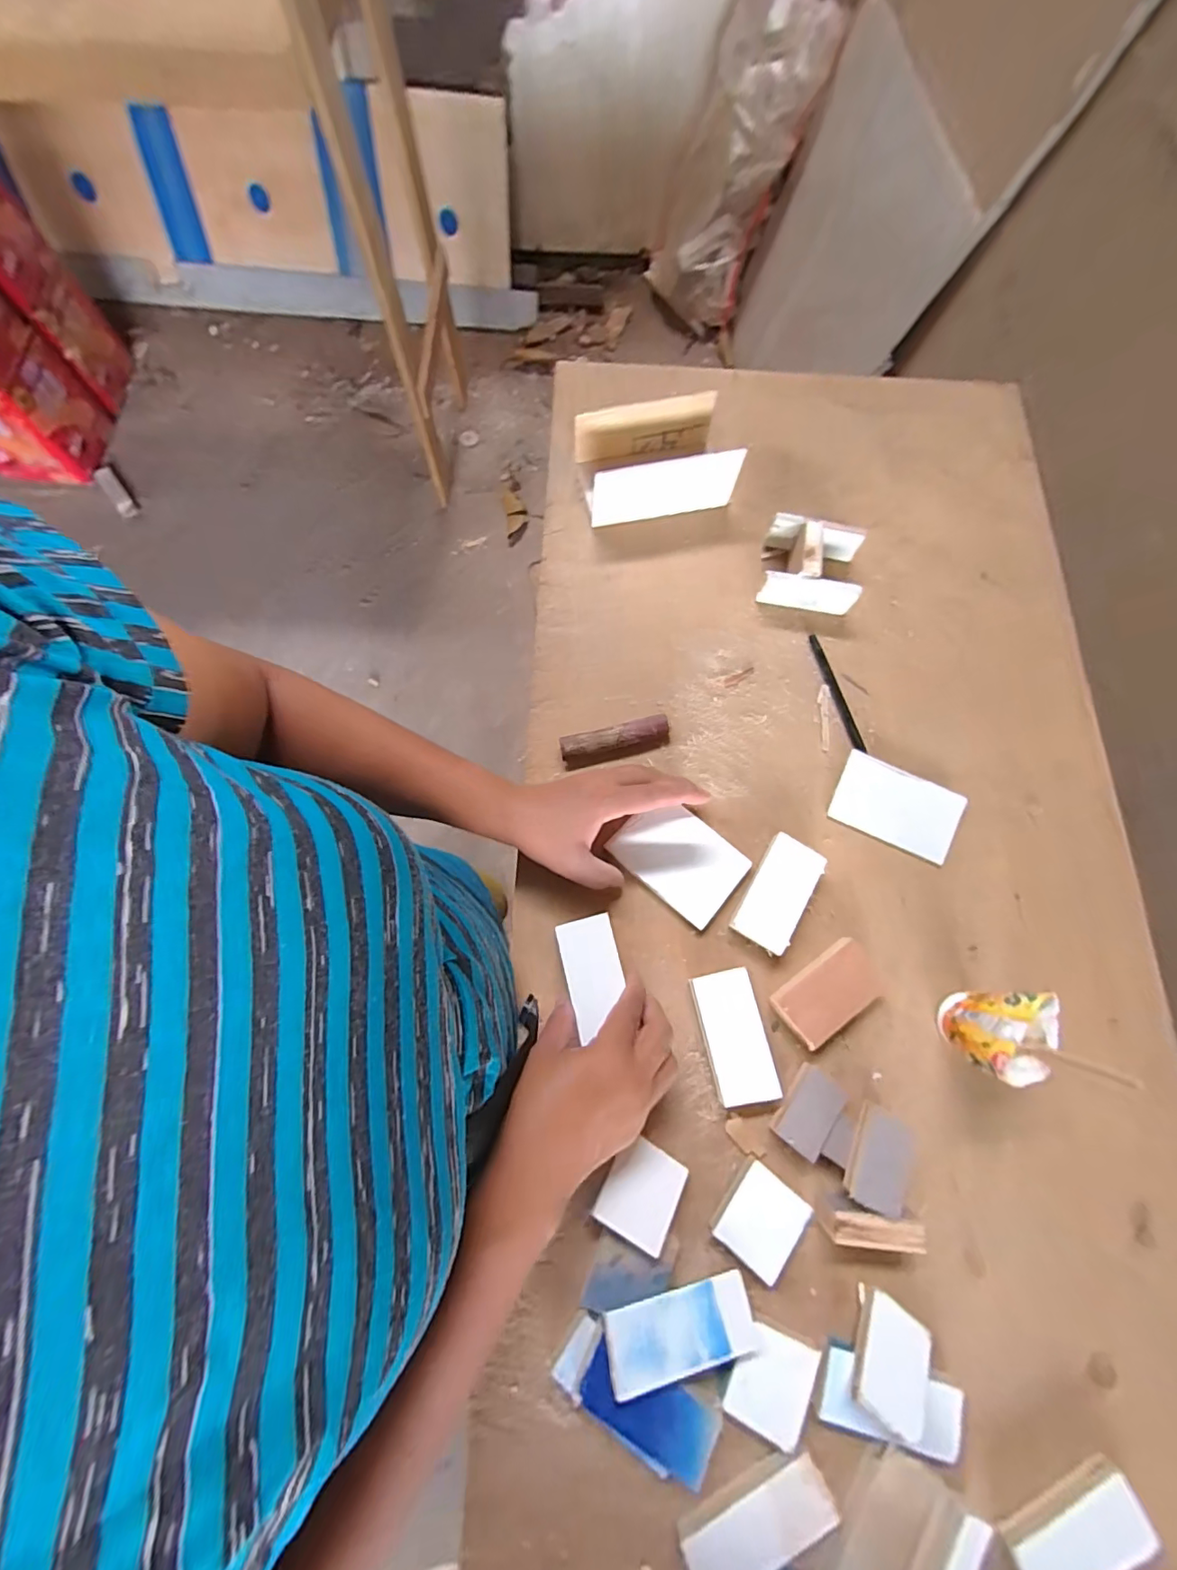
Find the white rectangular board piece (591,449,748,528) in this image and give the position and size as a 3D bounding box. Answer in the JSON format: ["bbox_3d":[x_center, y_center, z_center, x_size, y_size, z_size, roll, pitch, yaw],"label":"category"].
[{"bbox_3d":[0.075,-0.288,0.521,0.144,0.066,0.008,-10,75,-4],"label":"white rectangular board piece"}]

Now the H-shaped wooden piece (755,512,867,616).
[{"bbox_3d":[0.214,-0.210,0.509,0.086,0.045,0.071,11,75,2],"label":"H-shaped wooden piece"}]

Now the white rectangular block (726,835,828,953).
[{"bbox_3d":[0.155,0.089,0.437,0.046,0.019,0.088,31,76,7],"label":"white rectangular block"}]

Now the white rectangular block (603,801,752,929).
[{"bbox_3d":[0.075,0.060,0.443,0.100,0.005,0.070,40,78,10],"label":"white rectangular block"}]

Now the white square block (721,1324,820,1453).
[{"bbox_3d":[0.116,0.385,0.342,0.048,0.009,0.055,21,80,11],"label":"white square block"}]

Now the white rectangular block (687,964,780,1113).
[{"bbox_3d":[0.111,0.190,0.405,0.046,0.021,0.090,-10,75,-4],"label":"white rectangular block"}]

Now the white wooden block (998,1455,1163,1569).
[{"bbox_3d":[0.298,0.461,0.325,0.087,0.021,0.040,-26,77,-8],"label":"white wooden block"}]

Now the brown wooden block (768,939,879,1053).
[{"bbox_3d":[0.186,0.162,0.416,0.080,0.021,0.047,-33,77,-9],"label":"brown wooden block"}]

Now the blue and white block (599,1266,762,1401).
[{"bbox_3d":[0.059,0.345,0.335,0.097,0.006,0.039,0,46,-17],"label":"blue and white block"}]

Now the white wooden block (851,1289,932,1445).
[{"bbox_3d":[0.193,0.367,0.336,0.041,0.007,0.058,29,52,20],"label":"white wooden block"}]

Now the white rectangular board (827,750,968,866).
[{"bbox_3d":[0.267,0.020,0.460,0.103,0.011,0.066,22,75,5],"label":"white rectangular board"}]

